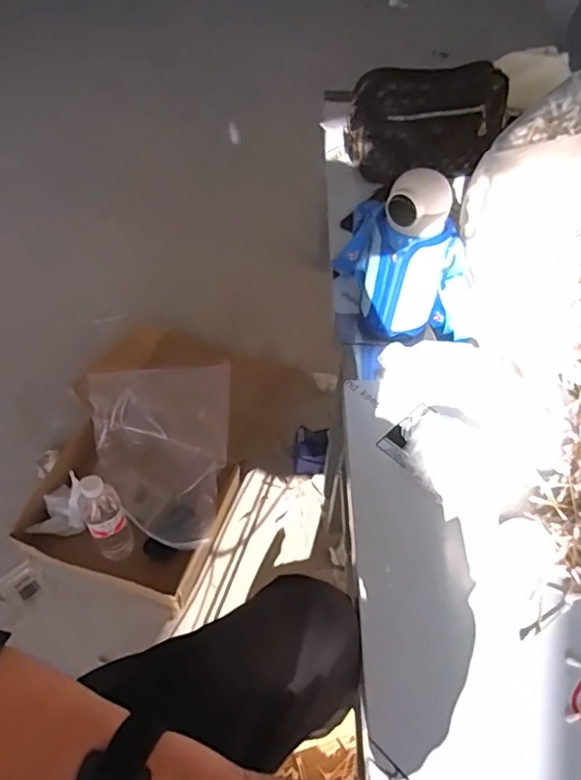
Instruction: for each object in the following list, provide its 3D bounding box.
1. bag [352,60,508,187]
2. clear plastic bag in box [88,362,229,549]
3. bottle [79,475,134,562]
[{"bbox_3d":[0.235,-0.447,0.937,0.248,0.173,0.067,-6,52,-7],"label":"bag"},{"bbox_3d":[-0.258,0.130,1.074,0.263,0.128,0.348,0,51,-3],"label":"clear plastic bag in box"},{"bbox_3d":[-0.312,0.215,0.932,0.068,0.206,0.057,-32,59,-25],"label":"bottle"}]

